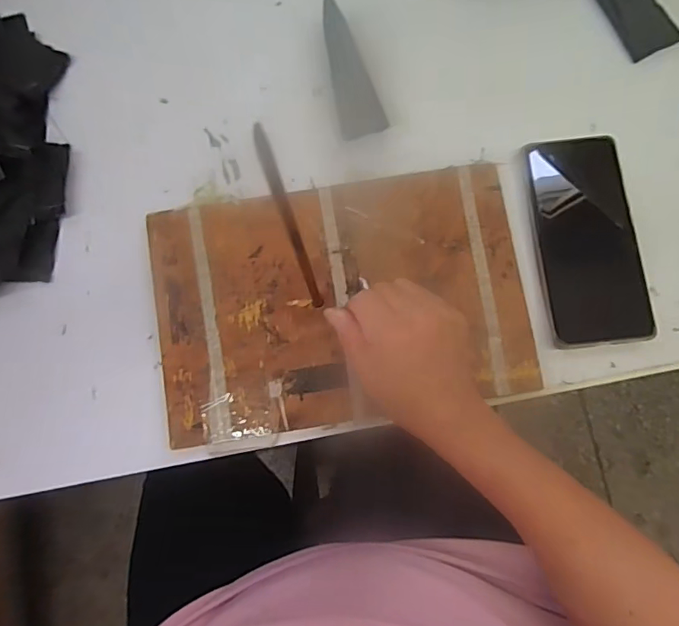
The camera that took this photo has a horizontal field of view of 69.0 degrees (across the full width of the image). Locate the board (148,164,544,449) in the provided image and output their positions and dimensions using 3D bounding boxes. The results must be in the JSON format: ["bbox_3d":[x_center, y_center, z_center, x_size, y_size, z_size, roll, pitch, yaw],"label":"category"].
[{"bbox_3d":[0.002,-0.009,0.372,0.271,0.012,0.179,-8,79,-1],"label":"board"}]

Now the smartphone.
[{"bbox_3d":[0.188,-0.056,0.373,0.074,0.007,0.158,-6,79,0],"label":"smartphone"}]

